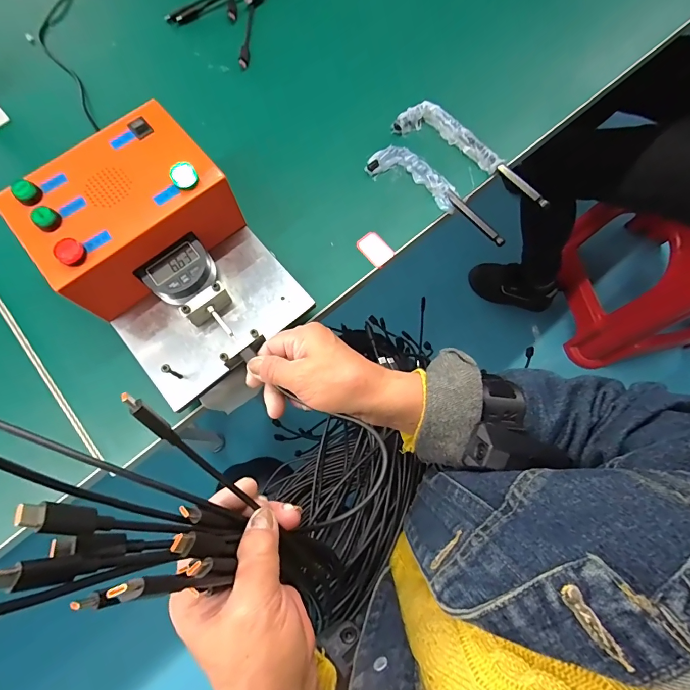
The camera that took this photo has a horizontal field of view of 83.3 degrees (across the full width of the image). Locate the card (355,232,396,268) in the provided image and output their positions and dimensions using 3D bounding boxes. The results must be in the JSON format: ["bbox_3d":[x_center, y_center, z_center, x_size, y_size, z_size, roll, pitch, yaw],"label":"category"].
[{"bbox_3d":[0.031,-0.095,0.385,0.025,0.004,0.036,-41,80,-9],"label":"card"}]

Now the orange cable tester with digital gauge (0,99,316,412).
[{"bbox_3d":[-0.149,-0.071,0.334,0.151,0.098,0.208,-40,78,-10],"label":"orange cable tester with digital gauge"}]

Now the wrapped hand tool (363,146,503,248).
[{"bbox_3d":[0.096,-0.156,0.396,0.157,0.015,0.040,33,77,9],"label":"wrapped hand tool"}]

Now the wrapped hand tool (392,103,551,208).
[{"bbox_3d":[0.135,-0.203,0.407,0.177,0.023,0.039,35,77,9],"label":"wrapped hand tool"}]

